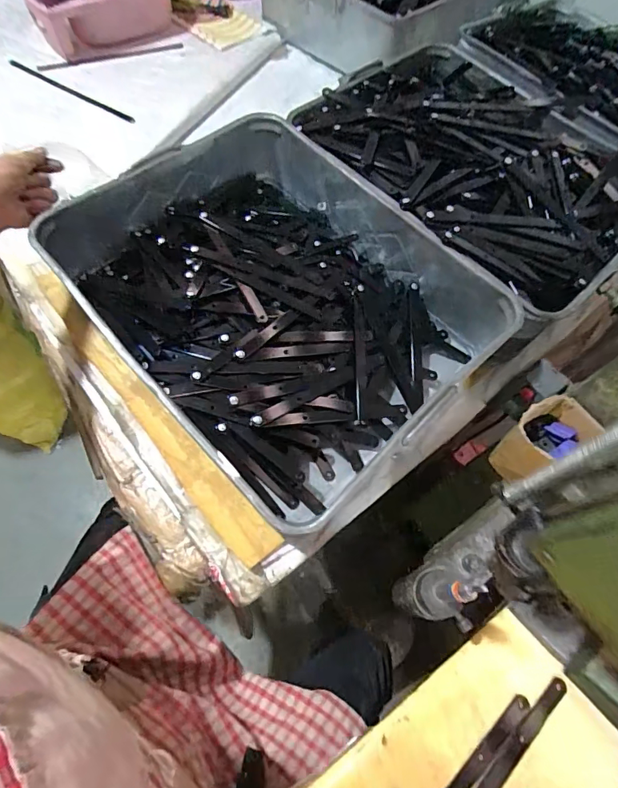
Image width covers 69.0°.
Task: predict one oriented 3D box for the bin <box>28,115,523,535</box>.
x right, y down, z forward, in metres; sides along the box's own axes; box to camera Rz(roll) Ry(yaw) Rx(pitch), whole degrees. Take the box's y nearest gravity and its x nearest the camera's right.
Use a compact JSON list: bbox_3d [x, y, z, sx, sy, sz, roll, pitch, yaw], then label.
[{"bbox_3d":[-0.042,-0.126,0.605,0.399,0.143,0.497,-40,72,-17],"label":"bin"}]

